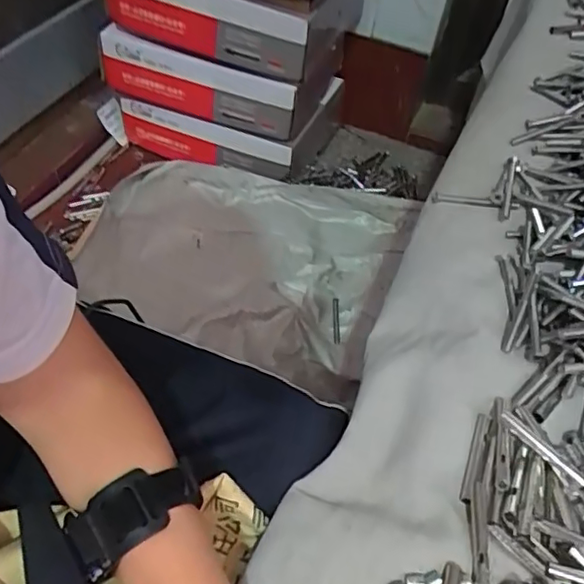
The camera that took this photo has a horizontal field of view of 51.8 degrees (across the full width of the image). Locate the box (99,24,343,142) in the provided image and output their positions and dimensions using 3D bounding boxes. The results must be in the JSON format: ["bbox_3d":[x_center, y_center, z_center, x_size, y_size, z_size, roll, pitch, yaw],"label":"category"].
[{"bbox_3d":[-0.123,-0.430,1.112,0.383,0.129,0.212,17,52,8],"label":"box"}]

